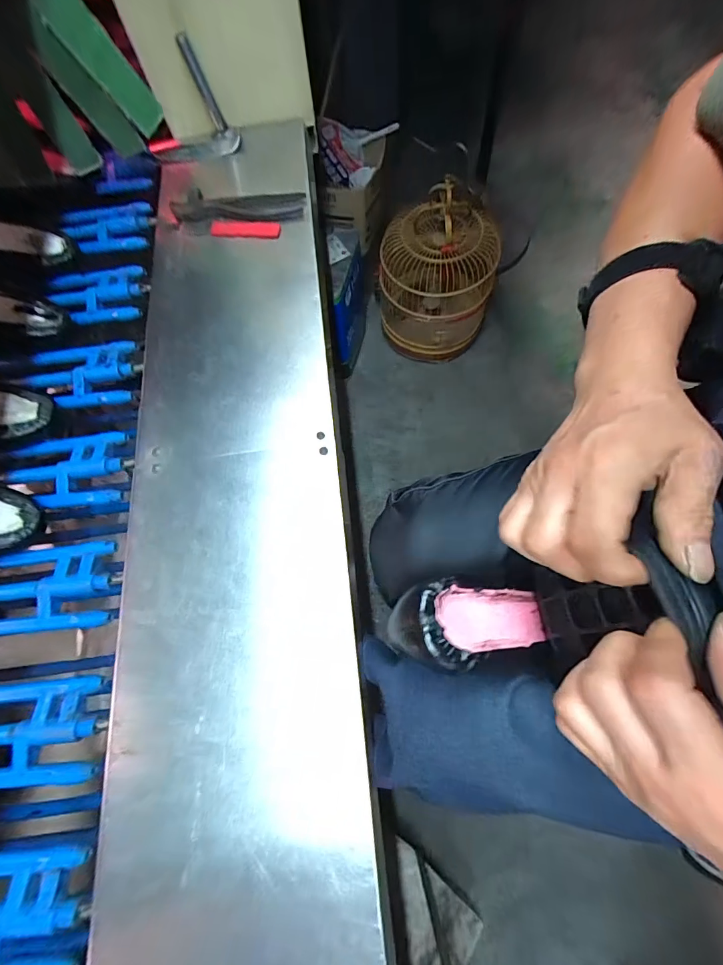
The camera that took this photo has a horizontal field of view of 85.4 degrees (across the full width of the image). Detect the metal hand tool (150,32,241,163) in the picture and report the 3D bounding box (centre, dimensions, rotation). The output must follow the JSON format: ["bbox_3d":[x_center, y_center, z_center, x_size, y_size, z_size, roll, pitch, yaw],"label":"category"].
[{"bbox_3d":[-0.273,-0.566,0.590,0.153,0.148,0.026,4,71,4],"label":"metal hand tool"}]

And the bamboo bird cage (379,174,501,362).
[{"bbox_3d":[0.225,-0.616,1.189,0.330,0.391,0.308,-3,71,1],"label":"bamboo bird cage"}]

